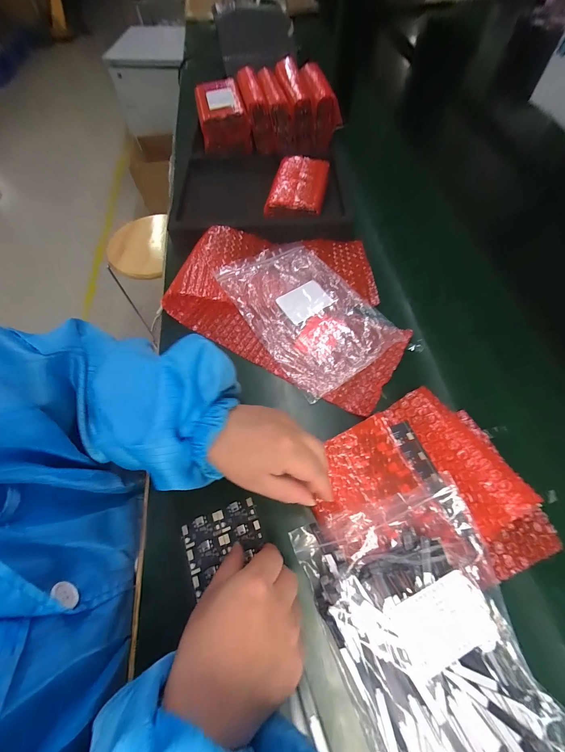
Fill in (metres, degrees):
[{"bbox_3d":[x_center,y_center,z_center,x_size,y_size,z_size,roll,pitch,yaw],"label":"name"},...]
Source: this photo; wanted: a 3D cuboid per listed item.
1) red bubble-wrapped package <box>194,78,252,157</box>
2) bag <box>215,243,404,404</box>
[{"bbox_3d":[-0.120,-0.518,0.588,0.092,0.075,0.143,-12,62,-4],"label":"red bubble-wrapped package"},{"bbox_3d":[0.030,-0.097,0.401,0.154,0.021,0.236,-33,65,-14],"label":"bag"}]

